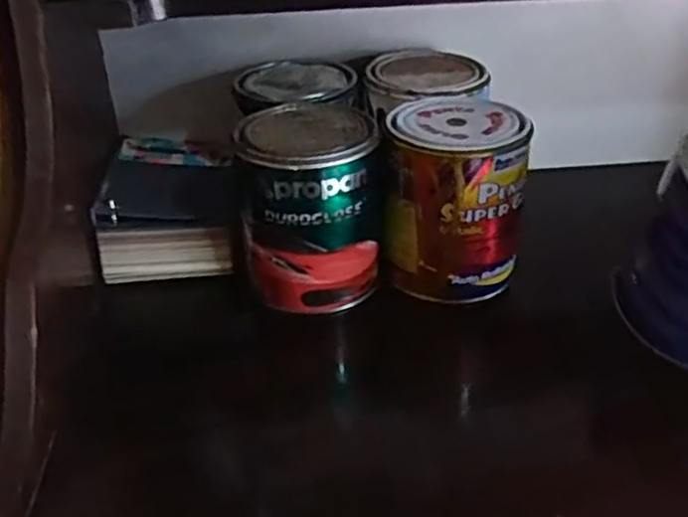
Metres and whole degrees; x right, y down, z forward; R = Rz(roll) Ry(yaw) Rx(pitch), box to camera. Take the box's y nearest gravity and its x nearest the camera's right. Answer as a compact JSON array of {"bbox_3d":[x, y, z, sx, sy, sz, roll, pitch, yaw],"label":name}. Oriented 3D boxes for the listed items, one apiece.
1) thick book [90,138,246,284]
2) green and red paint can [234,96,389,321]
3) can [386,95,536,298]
[{"bbox_3d":[-0.149,-0.054,0.621,0.112,0.057,0.164,-6,35,-4],"label":"thick book"},{"bbox_3d":[-0.026,-0.041,0.544,0.110,0.130,0.107,-4,35,-2],"label":"green and red paint can"},{"bbox_3d":[0.088,-0.048,0.549,0.105,0.127,0.108,3,35,9],"label":"can"}]

